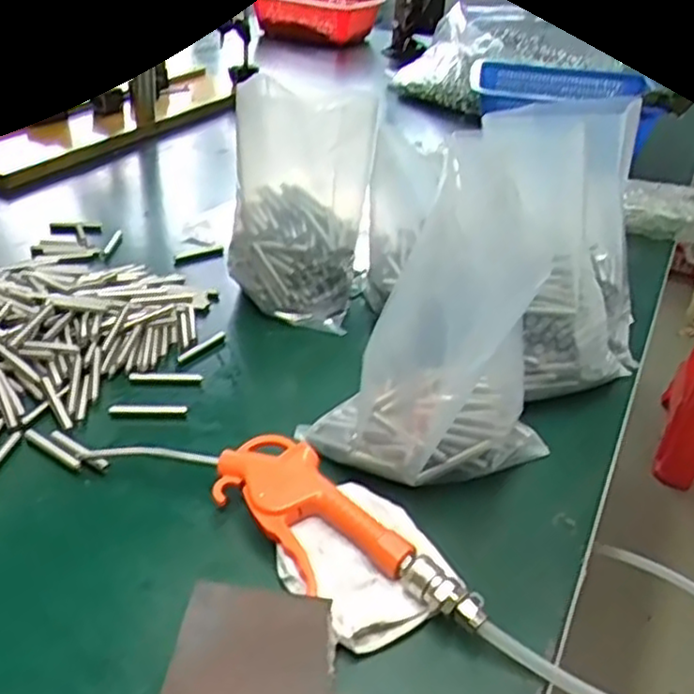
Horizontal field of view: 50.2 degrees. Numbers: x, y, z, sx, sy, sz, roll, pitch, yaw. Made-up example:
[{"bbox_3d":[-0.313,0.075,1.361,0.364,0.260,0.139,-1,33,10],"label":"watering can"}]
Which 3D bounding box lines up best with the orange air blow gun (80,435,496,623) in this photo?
[{"bbox_3d":[-0.041,0.098,0.472,0.274,0.022,0.075,23,56,24],"label":"orange air blow gun"}]

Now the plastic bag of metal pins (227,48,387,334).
[{"bbox_3d":[-0.045,-0.139,0.695,0.127,0.181,0.136,2,32,-4],"label":"plastic bag of metal pins"}]

